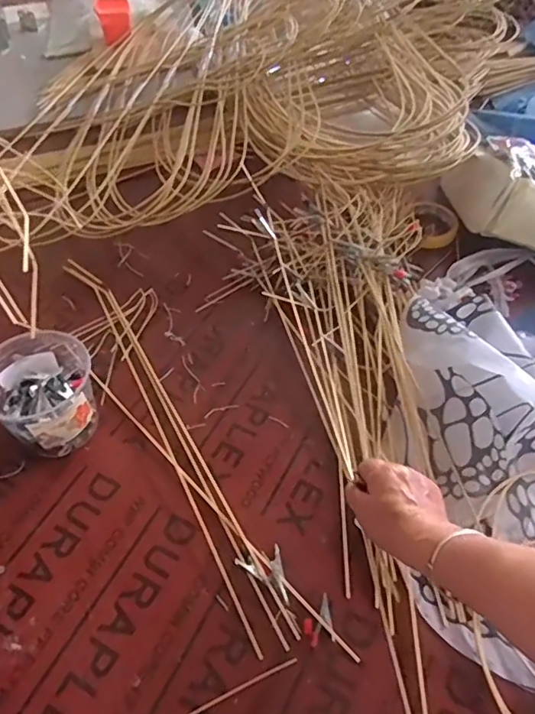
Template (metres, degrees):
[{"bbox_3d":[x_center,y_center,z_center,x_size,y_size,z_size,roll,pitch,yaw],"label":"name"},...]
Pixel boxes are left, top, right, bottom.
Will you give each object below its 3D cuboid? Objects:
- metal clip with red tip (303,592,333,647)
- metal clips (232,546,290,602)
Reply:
[{"bbox_3d":[0.048,0.252,0.541,0.027,0.004,0.044,-3,54,-5],"label":"metal clip with red tip"},{"bbox_3d":[0.004,0.213,0.575,0.066,0.004,0.038,30,57,22],"label":"metal clips"}]

